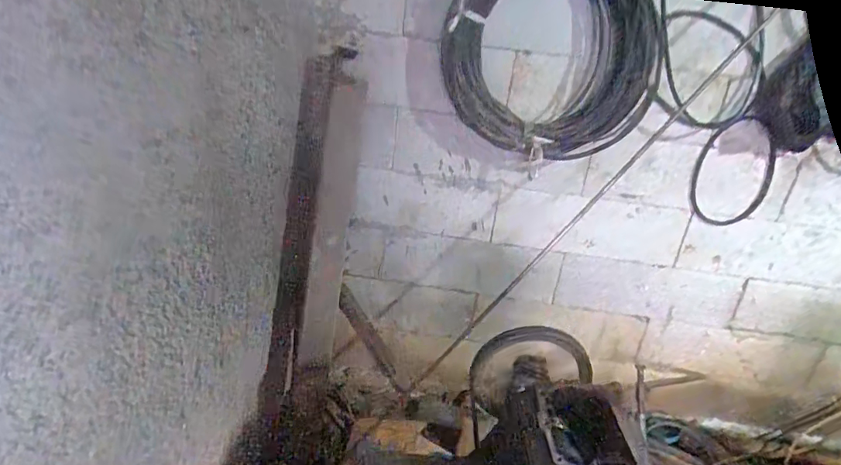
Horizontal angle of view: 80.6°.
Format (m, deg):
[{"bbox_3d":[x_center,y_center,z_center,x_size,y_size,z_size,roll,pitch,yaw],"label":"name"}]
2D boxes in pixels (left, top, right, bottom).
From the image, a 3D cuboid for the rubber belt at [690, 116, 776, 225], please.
[{"bbox_3d":[0.905,-0.168,1.438,0.217,0.334,0.016,-4,31,11],"label":"rubber belt"}]

